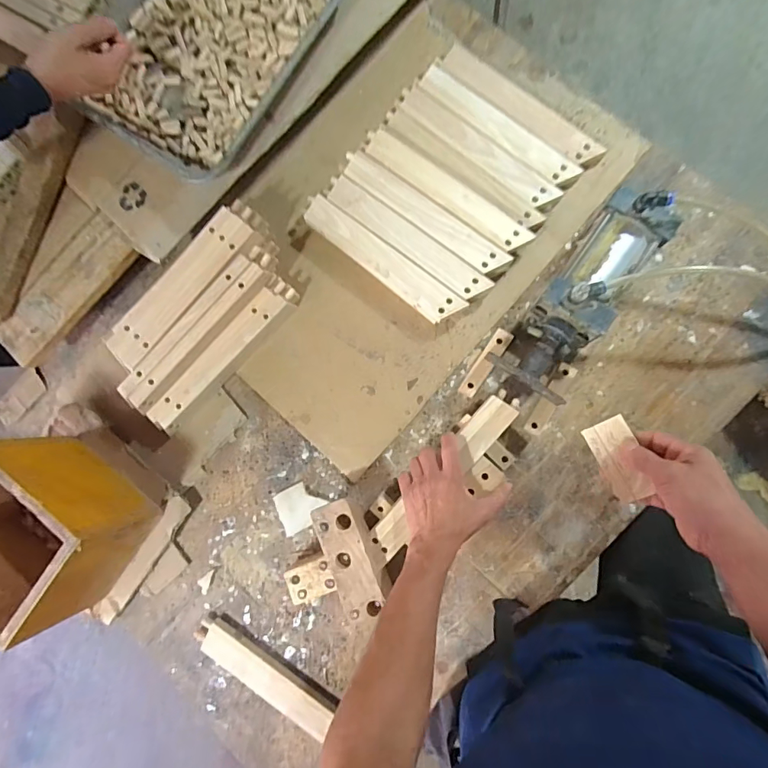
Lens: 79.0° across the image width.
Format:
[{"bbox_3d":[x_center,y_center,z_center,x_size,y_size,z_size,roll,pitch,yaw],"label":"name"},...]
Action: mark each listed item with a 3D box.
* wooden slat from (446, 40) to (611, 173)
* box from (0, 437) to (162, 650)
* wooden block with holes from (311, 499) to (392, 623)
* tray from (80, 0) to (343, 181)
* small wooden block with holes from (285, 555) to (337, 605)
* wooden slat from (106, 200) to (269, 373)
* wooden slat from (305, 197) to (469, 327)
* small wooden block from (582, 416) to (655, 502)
[{"bbox_3d":[0.208,-0.426,0.710,0.286,0.017,0.048,39,91,9],"label":"wooden slat"},{"bbox_3d":[-0.490,0.206,0.682,0.210,0.183,0.192,35,90,9],"label":"box"},{"bbox_3d":[-0.042,0.239,0.643,0.067,0.034,0.156,-24,82,5],"label":"wooden block with holes"},{"bbox_3d":[-0.262,-0.521,0.705,0.299,0.054,0.397,31,89,9],"label":"tray"},{"bbox_3d":[-0.104,0.280,0.661,0.071,0.019,0.052,-25,82,5],"label":"small wooden block with holes"},{"bbox_3d":[-0.303,-0.155,0.700,0.087,0.026,0.294,42,91,9],"label":"wooden slat"},{"bbox_3d":[-0.007,-0.190,0.714,0.285,0.013,0.048,38,90,9],"label":"wooden slat"},{"bbox_3d":[0.254,0.082,0.501,0.046,0.010,0.087,-30,73,35],"label":"small wooden block"}]

